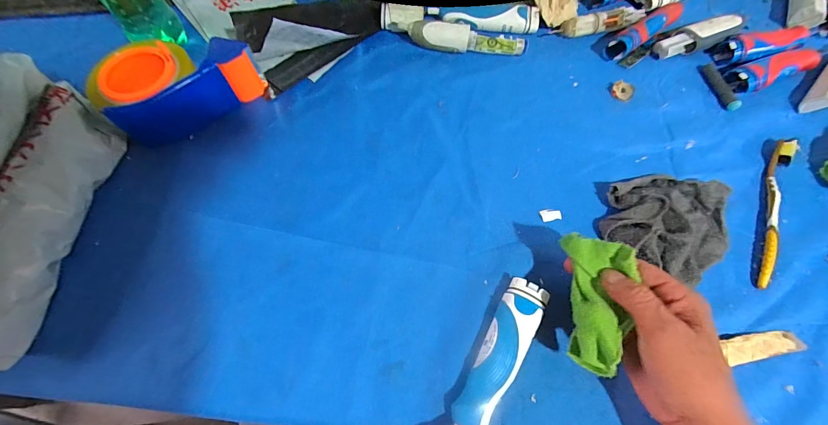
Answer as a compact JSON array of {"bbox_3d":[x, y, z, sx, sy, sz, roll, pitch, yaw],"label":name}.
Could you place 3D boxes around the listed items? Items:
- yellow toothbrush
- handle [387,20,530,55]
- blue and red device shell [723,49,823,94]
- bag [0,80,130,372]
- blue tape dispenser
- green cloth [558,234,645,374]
[{"bbox_3d":[0.372,-0.004,0.359,0.017,0.014,0.177,26,69,11],"label":"yellow toothbrush"},{"bbox_3d":[0.057,-0.219,0.440,0.164,0.033,0.025,7,66,3],"label":"handle"},{"bbox_3d":[0.438,-0.171,0.426,0.120,0.025,0.032,-17,68,-8],"label":"blue and red device shell"},{"bbox_3d":[-0.345,0.003,0.326,0.056,0.062,0.260,5,66,2],"label":"bag"},{"bbox_3d":[-0.262,-0.148,0.392,0.161,0.063,0.105,-32,70,-13],"label":"blue tape dispenser"},{"bbox_3d":[0.144,0.070,0.275,0.048,0.028,0.102,9,71,3],"label":"green cloth"}]

